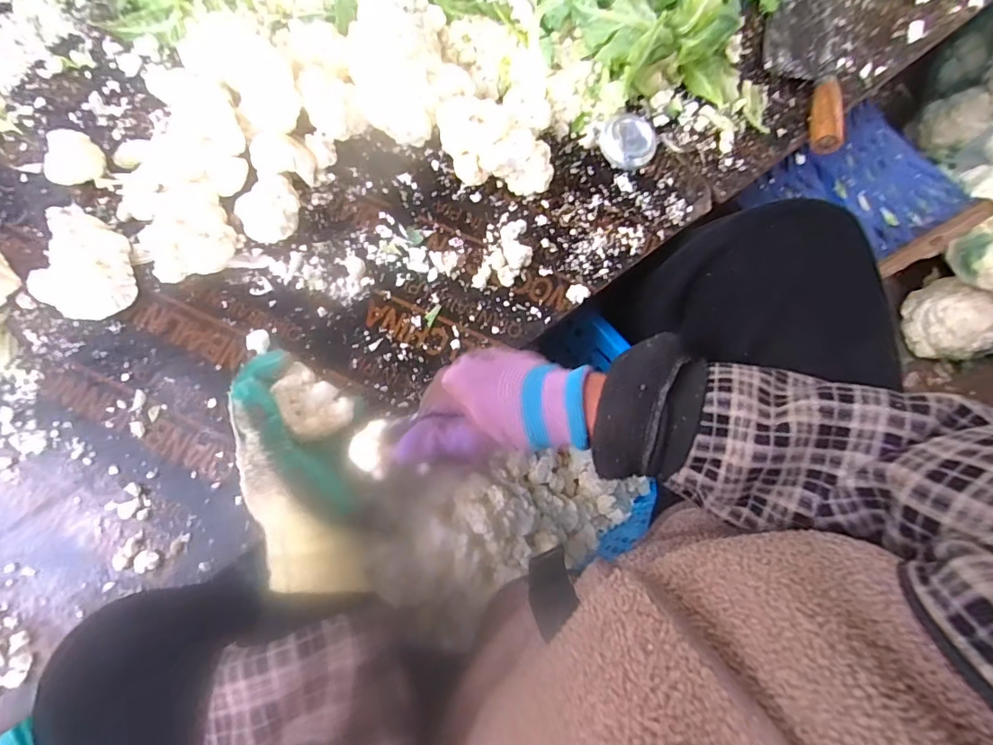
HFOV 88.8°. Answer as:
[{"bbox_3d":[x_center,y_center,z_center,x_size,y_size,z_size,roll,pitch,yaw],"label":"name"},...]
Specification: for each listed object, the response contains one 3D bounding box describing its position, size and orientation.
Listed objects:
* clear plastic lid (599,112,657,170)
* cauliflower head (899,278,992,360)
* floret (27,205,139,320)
[{"bbox_3d":[0.148,-0.259,0.566,0.061,0.013,0.060,-25,100,-2],"label":"clear plastic lid"},{"bbox_3d":[0.757,-0.086,0.836,0.091,0.115,0.139,-35,77,-10],"label":"cauliflower head"},{"bbox_3d":[-0.416,-0.119,0.513,0.082,0.039,0.142,-12,75,-5],"label":"floret"}]

